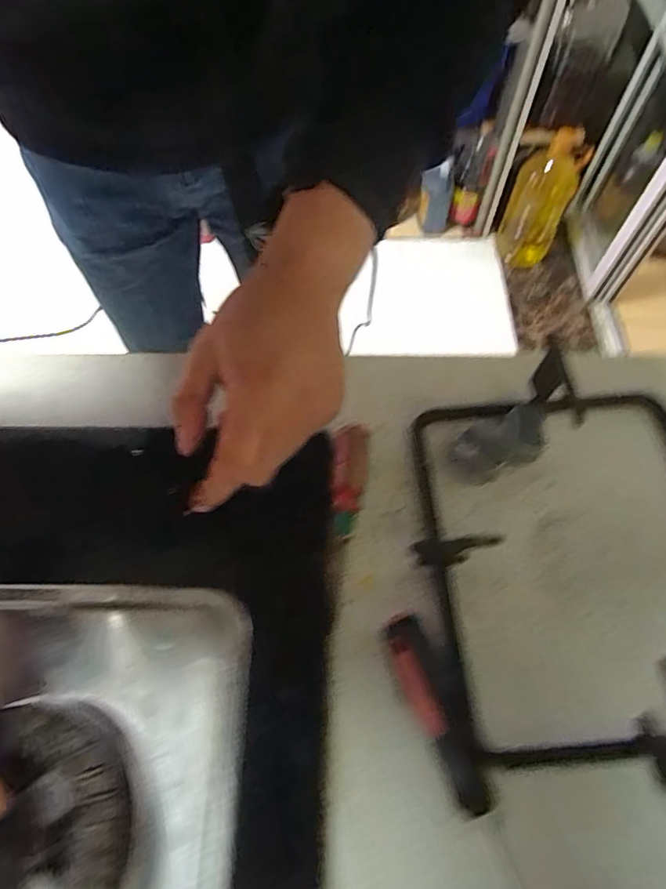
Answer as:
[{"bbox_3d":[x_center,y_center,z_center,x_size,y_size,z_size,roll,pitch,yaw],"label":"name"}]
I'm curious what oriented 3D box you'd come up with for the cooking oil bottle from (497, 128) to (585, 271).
[{"bbox_3d":[0.577,-0.670,1.388,0.161,0.353,0.098,25,66,12],"label":"cooking oil bottle"}]

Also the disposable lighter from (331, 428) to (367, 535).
[{"bbox_3d":[0.011,0.023,0.345,0.025,0.015,0.076,0,63,0],"label":"disposable lighter"}]

